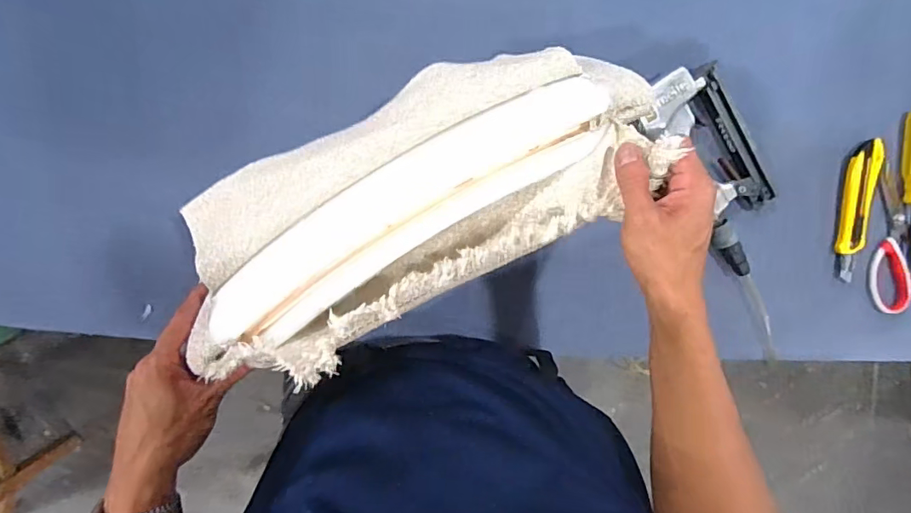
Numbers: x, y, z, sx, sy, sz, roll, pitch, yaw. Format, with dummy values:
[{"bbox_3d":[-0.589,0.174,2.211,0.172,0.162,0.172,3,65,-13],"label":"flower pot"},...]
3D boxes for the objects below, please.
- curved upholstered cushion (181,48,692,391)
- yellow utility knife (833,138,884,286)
[{"bbox_3d":[-0.028,-0.055,0.405,0.416,0.109,0.187,-26,78,0],"label":"curved upholstered cushion"},{"bbox_3d":[0.498,-0.056,0.608,0.038,0.018,0.169,6,94,-6],"label":"yellow utility knife"}]

